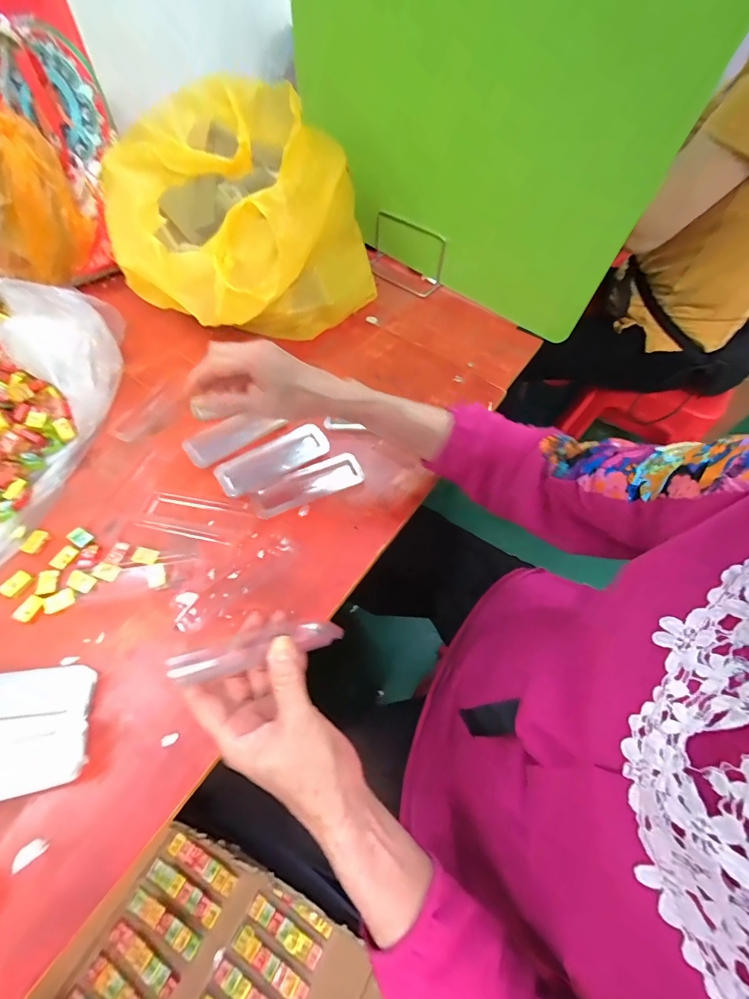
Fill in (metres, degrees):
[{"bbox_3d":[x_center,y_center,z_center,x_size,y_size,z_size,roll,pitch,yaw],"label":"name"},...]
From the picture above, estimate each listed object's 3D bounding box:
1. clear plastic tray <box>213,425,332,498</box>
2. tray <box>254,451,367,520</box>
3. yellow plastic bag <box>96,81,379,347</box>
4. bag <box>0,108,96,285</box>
[{"bbox_3d":[-0.125,-0.051,0.493,0.139,0.007,0.049,-29,80,-17],"label":"clear plastic tray"},{"bbox_3d":[-0.082,-0.020,0.489,0.136,0.008,0.048,-23,63,-17],"label":"tray"},{"bbox_3d":[-0.186,-0.378,0.557,0.253,0.234,0.344,33,62,15],"label":"yellow plastic bag"},{"bbox_3d":[-0.527,-0.423,0.565,0.130,0.161,0.190,17,59,6],"label":"bag"}]

